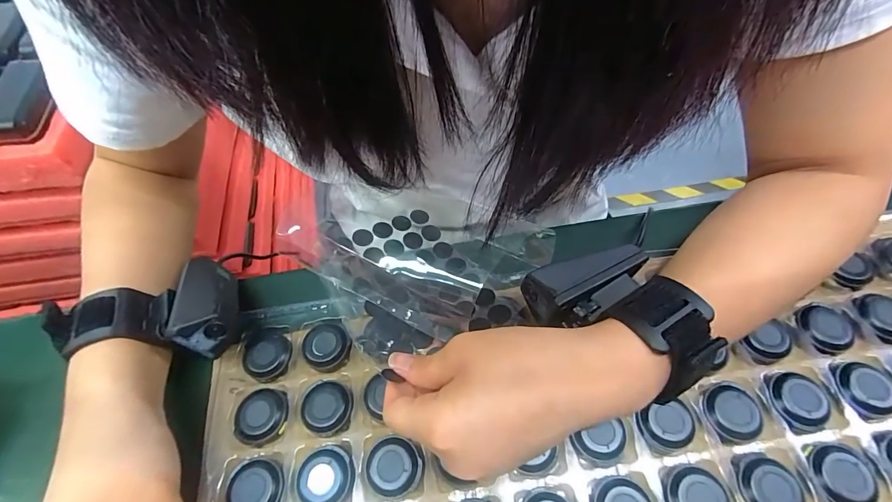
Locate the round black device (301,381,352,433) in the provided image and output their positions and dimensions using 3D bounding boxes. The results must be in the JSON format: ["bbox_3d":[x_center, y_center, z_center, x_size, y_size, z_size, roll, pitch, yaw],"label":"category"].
[{"bbox_3d":[-0.068,0.090,0.233,0.028,0.004,0.027,9,60,6],"label":"round black device"}]

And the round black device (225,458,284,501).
[{"bbox_3d":[-0.101,0.124,0.211,0.028,0.004,0.028,0,59,1],"label":"round black device"}]

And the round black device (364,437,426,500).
[{"bbox_3d":[-0.028,0.114,0.214,0.030,0.008,0.027,18,61,12],"label":"round black device"}]

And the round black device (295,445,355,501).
[{"bbox_3d":[-0.063,0.120,0.213,0.028,0.007,0.031,29,64,17],"label":"round black device"}]

